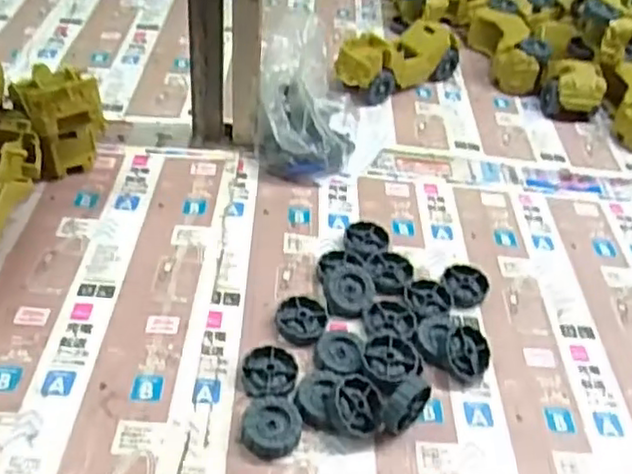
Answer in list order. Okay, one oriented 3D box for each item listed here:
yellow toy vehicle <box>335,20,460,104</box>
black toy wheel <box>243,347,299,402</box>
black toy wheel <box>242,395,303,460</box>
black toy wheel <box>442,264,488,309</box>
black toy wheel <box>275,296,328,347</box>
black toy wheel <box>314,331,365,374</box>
[{"bbox_3d":[0.094,-0.200,0.761,0.158,0.059,0.055,-25,51,-30],"label":"yellow toy vehicle"},{"bbox_3d":[-0.031,0.095,0.459,0.037,0.012,0.040,4,43,-4],"label":"black toy wheel"},{"bbox_3d":[-0.028,0.122,0.434,0.037,0.014,0.041,4,43,-4],"label":"black toy wheel"},{"bbox_3d":[0.121,0.042,0.550,0.037,0.011,0.044,19,44,12],"label":"black toy wheel"},{"bbox_3d":[-0.011,0.061,0.502,0.036,0.010,0.043,10,43,3],"label":"black toy wheel"},{"bbox_3d":[0.017,0.083,0.480,0.033,0.014,0.035,4,43,-4],"label":"black toy wheel"}]

